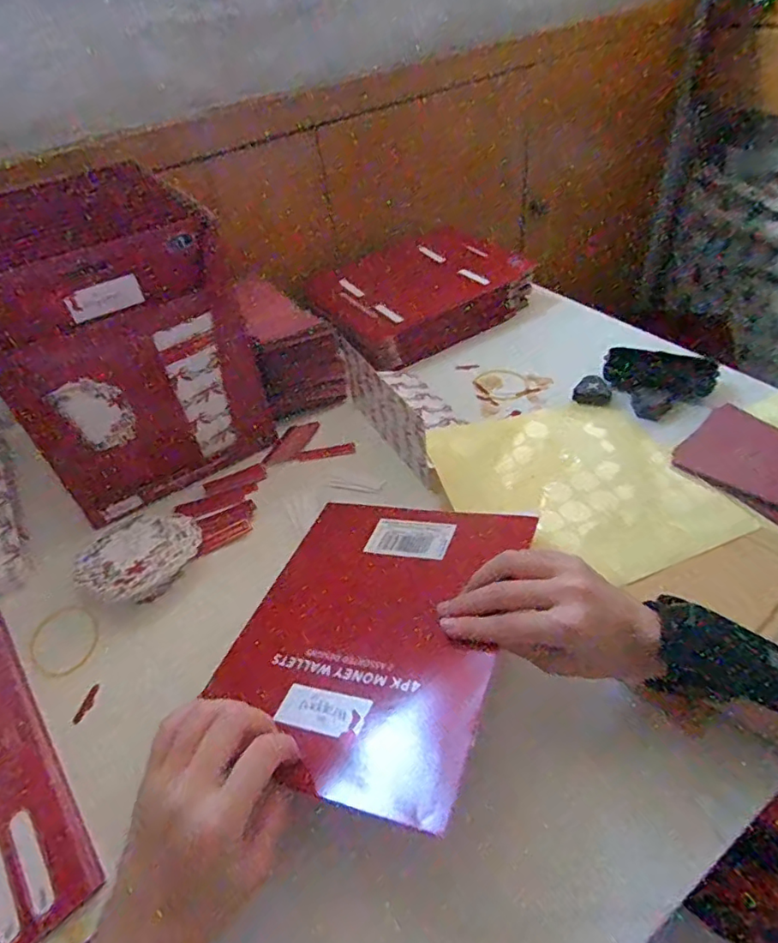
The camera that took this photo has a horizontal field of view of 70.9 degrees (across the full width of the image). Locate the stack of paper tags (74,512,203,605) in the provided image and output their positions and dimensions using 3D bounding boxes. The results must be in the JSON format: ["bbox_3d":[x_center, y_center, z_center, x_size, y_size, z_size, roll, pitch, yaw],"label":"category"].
[{"bbox_3d":[-0.211,0.073,0.472,0.082,0.029,0.094,15,48,24],"label":"stack of paper tags"}]

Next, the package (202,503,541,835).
[{"bbox_3d":[-0.014,0.103,0.388,0.191,0.008,0.230,2,39,29],"label":"package"}]

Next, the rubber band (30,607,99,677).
[{"bbox_3d":[-0.262,0.135,0.442,0.064,0.004,0.050,31,56,35],"label":"rubber band"}]

